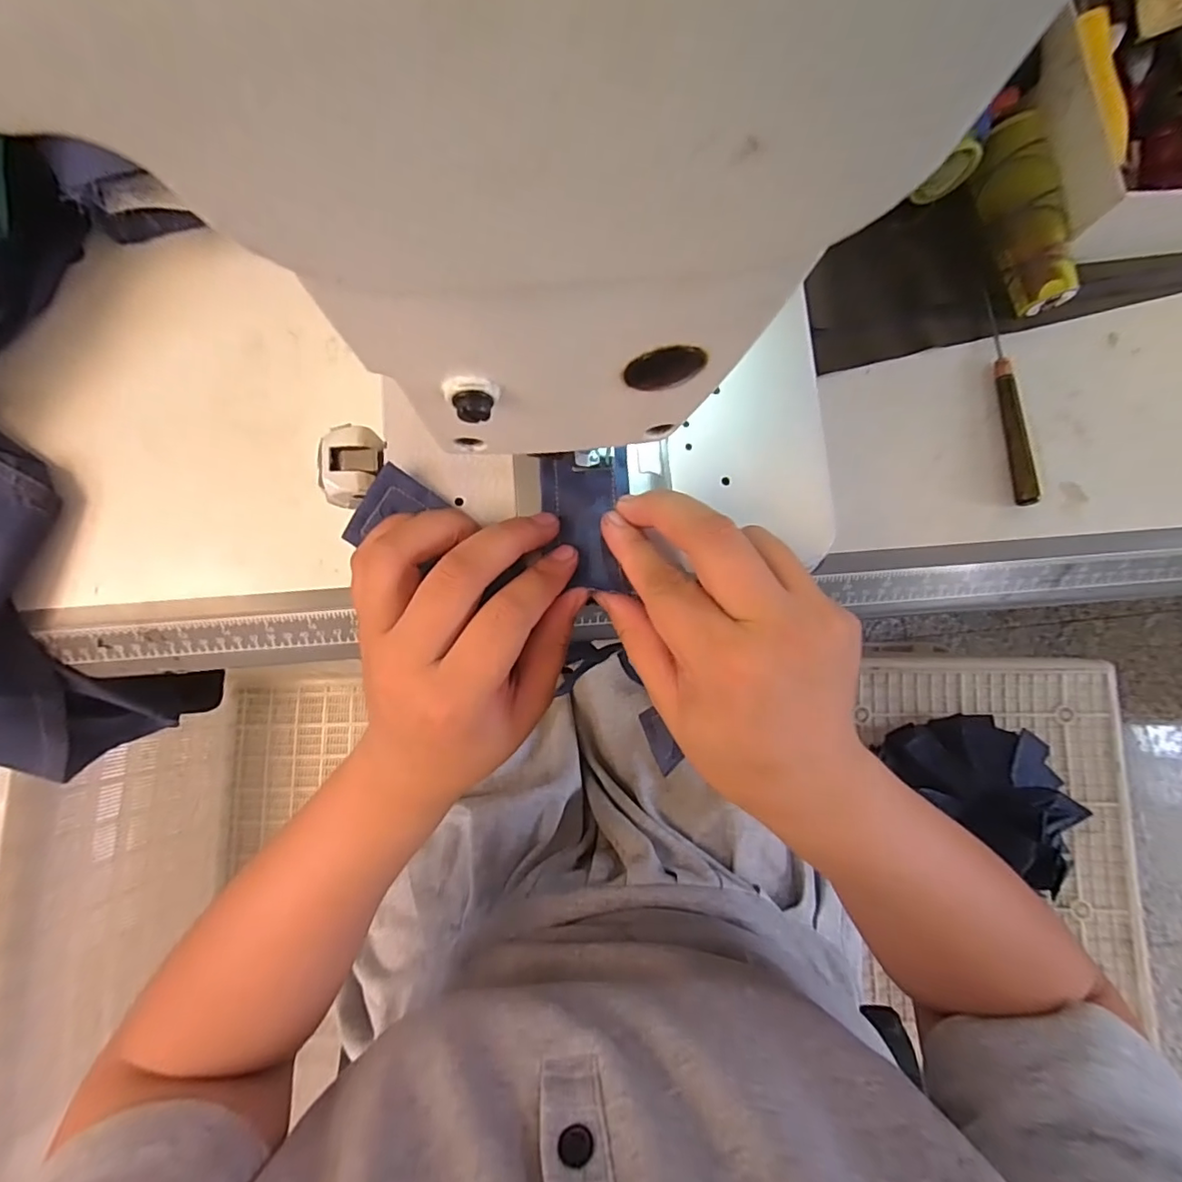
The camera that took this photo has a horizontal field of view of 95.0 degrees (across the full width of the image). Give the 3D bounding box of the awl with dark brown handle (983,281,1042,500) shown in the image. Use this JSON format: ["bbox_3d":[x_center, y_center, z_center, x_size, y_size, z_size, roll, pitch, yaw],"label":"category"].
[{"bbox_3d":[0.266,-0.123,0.342,0.014,0.012,0.139,-1,82,-1],"label":"awl with dark brown handle"}]

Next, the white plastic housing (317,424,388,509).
[{"bbox_3d":[-0.105,-0.055,0.236,0.024,0.009,0.034,14,82,1],"label":"white plastic housing"}]

